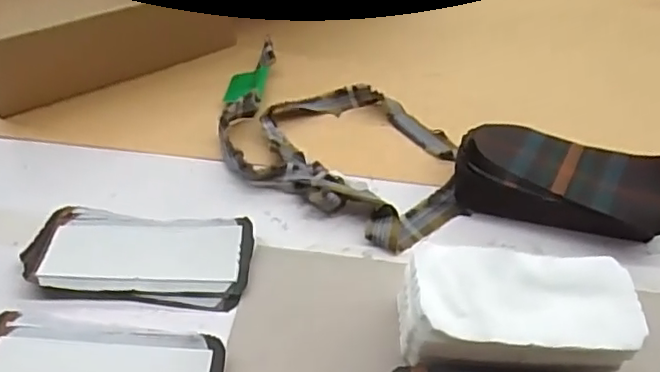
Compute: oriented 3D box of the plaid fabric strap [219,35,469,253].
[{"bbox_3d":[0.000,-0.045,0.575,0.273,0.023,0.168,24,50,20],"label":"plaid fabric strap"}]

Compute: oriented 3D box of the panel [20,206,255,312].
[{"bbox_3d":[-0.150,0.054,0.477,0.172,0.010,0.084,6,46,4],"label":"panel"}]

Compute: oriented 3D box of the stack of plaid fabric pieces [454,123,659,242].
[{"bbox_3d":[0.199,-0.004,0.523,0.172,0.052,0.085,18,48,15],"label":"stack of plaid fabric pieces"}]

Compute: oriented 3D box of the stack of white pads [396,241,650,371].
[{"bbox_3d":[0.126,0.090,0.417,0.150,0.058,0.085,6,46,4],"label":"stack of white pads"}]

